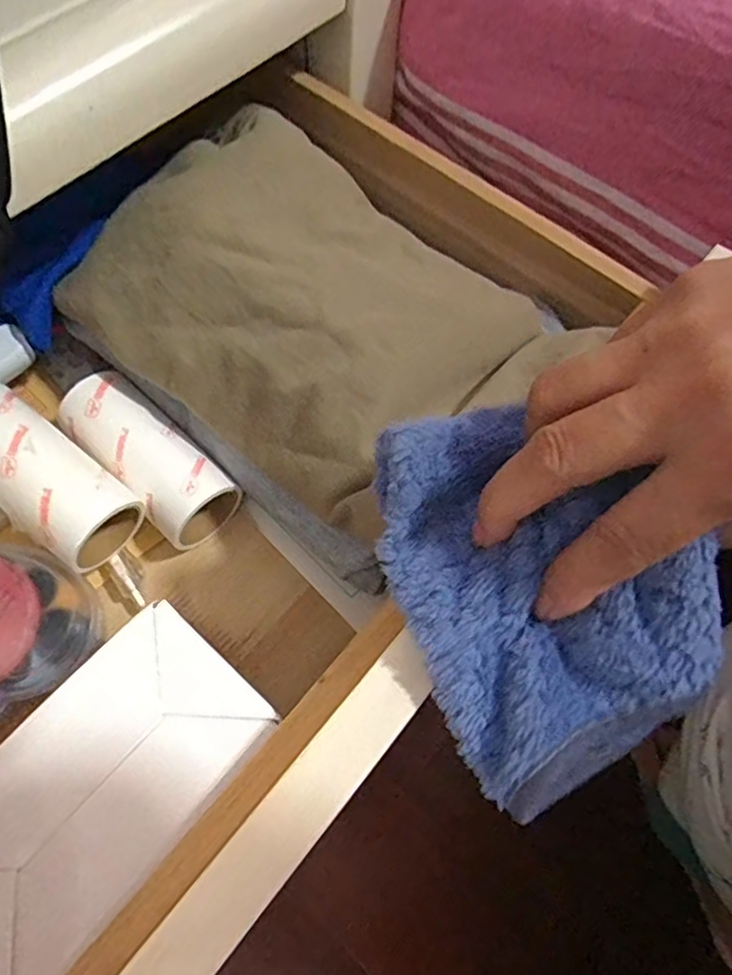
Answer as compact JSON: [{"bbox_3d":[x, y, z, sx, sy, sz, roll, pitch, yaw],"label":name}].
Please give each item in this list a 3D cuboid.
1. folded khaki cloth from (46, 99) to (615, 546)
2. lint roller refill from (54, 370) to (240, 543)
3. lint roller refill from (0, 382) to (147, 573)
[{"bbox_3d":[-0.031,-0.095,0.319,0.226,0.041,0.162,42,71,16],"label":"folded khaki cloth"},{"bbox_3d":[-0.119,-0.018,0.336,0.104,0.040,0.044,44,71,2],"label":"lint roller refill"},{"bbox_3d":[-0.163,-0.005,0.311,0.110,0.041,0.046,41,70,0],"label":"lint roller refill"}]

